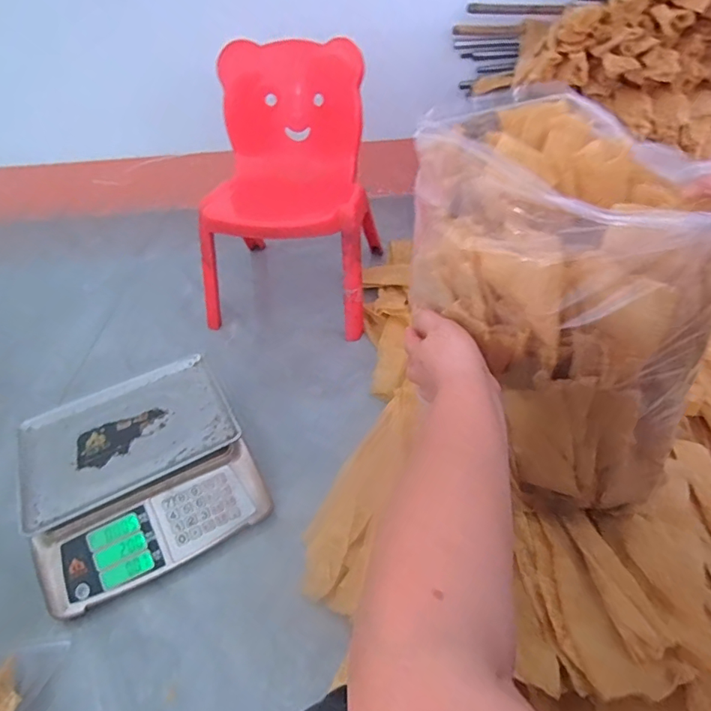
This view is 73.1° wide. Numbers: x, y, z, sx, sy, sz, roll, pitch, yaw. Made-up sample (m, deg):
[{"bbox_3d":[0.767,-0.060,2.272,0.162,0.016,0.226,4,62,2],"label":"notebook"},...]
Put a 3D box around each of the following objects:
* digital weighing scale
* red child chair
[{"bbox_3d":[-0.359,0.193,0.816,0.329,0.115,0.340,-24,48,-18],"label":"digital weighing scale"},{"bbox_3d":[-0.145,-0.377,1.070,0.354,0.459,0.385,5,46,10],"label":"red child chair"}]

